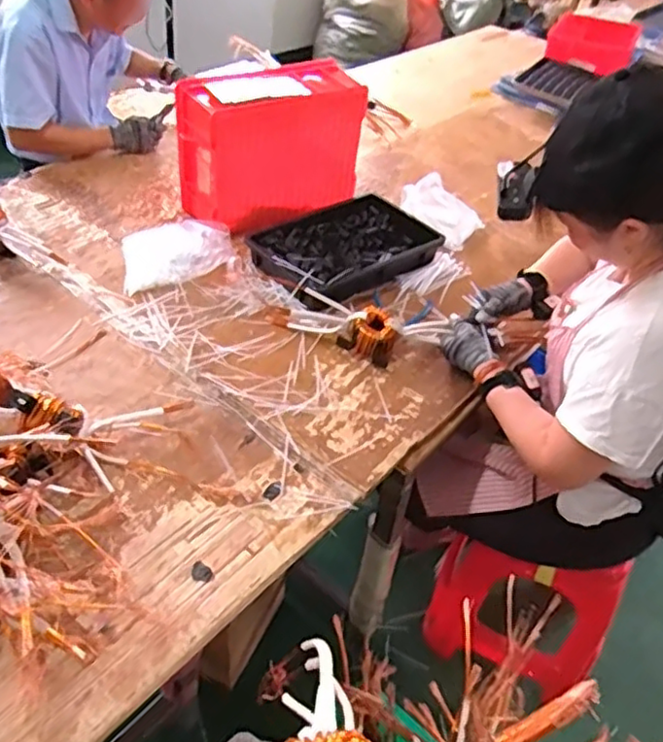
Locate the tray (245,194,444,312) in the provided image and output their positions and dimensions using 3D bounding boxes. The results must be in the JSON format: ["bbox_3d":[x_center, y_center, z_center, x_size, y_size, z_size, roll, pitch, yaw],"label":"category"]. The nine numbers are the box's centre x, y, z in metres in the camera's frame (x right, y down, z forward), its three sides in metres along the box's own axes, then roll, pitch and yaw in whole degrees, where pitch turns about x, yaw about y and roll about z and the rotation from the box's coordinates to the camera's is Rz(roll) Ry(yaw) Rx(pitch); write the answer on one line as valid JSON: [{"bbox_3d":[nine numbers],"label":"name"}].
[{"bbox_3d":[0.034,-0.267,1.401,0.405,0.054,0.266,-25,51,-29],"label":"tray"}]

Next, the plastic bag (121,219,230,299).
[{"bbox_3d":[-0.320,-0.258,1.337,0.216,0.068,0.197,-9,45,-16],"label":"plastic bag"}]

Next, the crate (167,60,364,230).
[{"bbox_3d":[-0.120,-0.489,1.440,0.406,0.293,0.167,-21,49,-27],"label":"crate"}]

